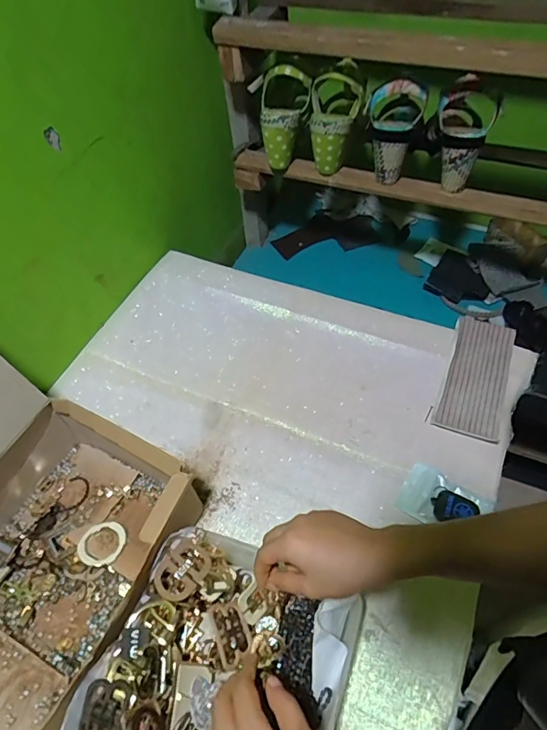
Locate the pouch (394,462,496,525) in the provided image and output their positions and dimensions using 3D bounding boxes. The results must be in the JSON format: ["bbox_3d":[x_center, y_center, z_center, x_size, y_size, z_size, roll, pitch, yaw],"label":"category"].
[{"bbox_3d":[0.202,0.164,0.538,0.096,0.015,0.066,27,60,19],"label":"pouch"}]

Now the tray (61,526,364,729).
[{"bbox_3d":[-0.040,0.270,0.410,0.199,0.077,0.193,18,57,14],"label":"tray"}]

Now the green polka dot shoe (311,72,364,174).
[{"bbox_3d":[0.095,-0.376,0.709,0.079,0.124,0.069,6,53,8],"label":"green polka dot shoe"}]

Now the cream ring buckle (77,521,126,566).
[{"bbox_3d":[-0.191,0.199,0.506,0.048,0.007,0.050,20,51,13],"label":"cream ring buckle"}]

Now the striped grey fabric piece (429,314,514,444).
[{"bbox_3d":[0.280,0.014,0.620,0.081,0.018,0.185,17,65,16],"label":"striped grey fabric piece"}]

